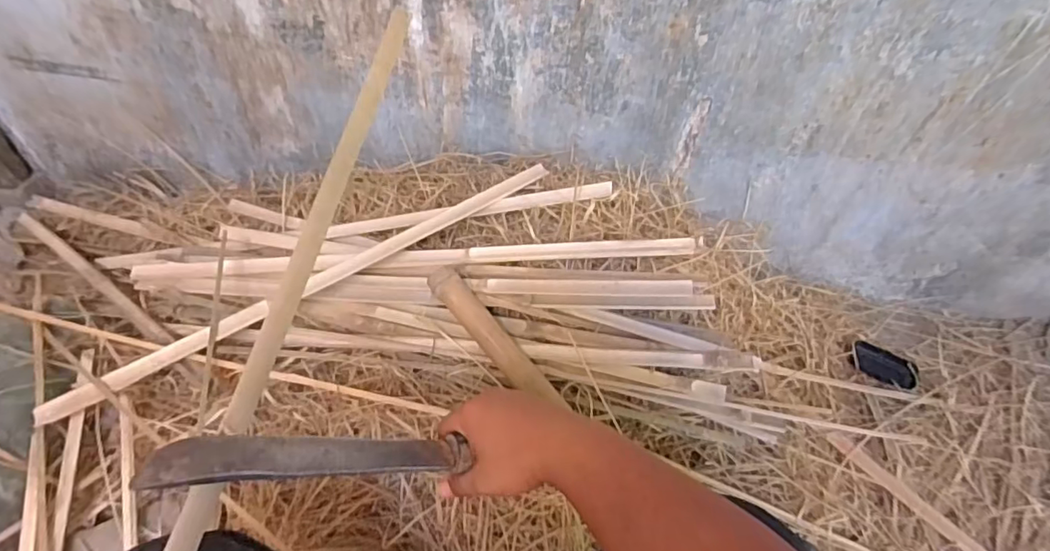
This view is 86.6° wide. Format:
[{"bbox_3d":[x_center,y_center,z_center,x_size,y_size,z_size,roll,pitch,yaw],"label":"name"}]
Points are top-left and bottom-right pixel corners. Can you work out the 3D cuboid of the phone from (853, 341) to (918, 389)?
[{"bbox_3d":[0.619,0.155,0.959,0.112,0.008,0.055,22,71,4],"label":"phone"}]

